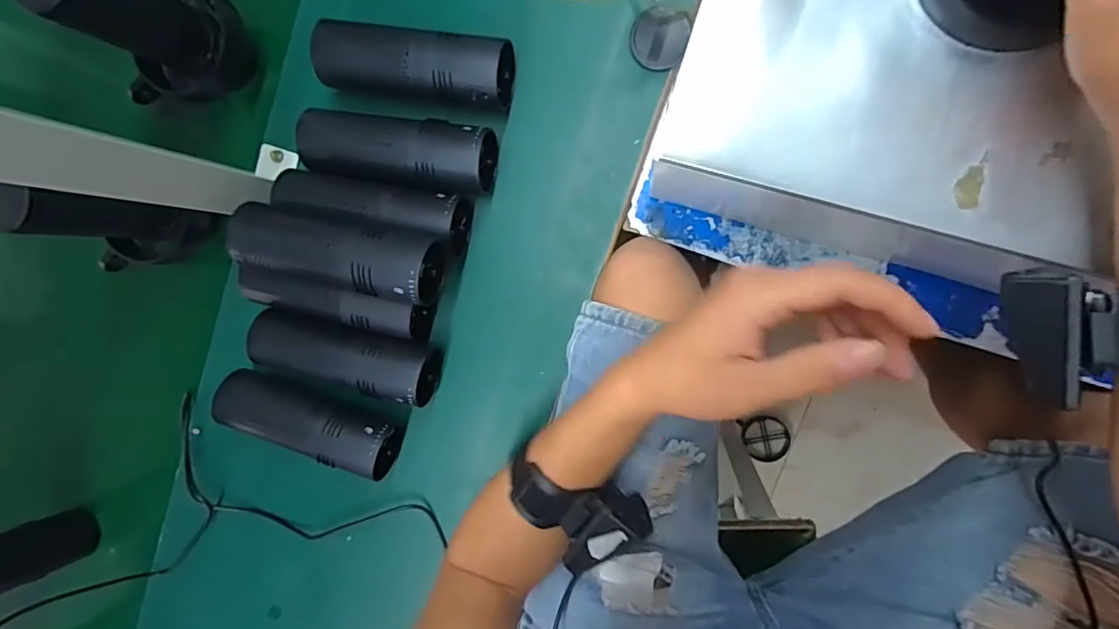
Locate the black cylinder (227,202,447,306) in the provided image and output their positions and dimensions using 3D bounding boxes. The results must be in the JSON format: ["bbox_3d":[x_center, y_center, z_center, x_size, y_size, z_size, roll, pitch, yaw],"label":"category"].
[{"bbox_3d":[-0.179,-0.050,0.420,0.170,0.050,0.059,12,96,7],"label":"black cylinder"}]

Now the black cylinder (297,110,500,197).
[{"bbox_3d":[-0.142,-0.140,0.459,0.167,0.062,0.057,9,96,8],"label":"black cylinder"}]

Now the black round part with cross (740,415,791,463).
[{"bbox_3d":[0.458,0.274,1.163,0.100,0.021,0.108,0,89,1],"label":"black round part with cross"}]

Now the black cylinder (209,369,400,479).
[{"bbox_3d":[-0.229,0.098,0.488,0.162,0.049,0.057,18,97,7],"label":"black cylinder"}]

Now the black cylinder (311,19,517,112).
[{"bbox_3d":[-0.125,-0.209,0.457,0.165,0.055,0.059,9,96,8],"label":"black cylinder"}]

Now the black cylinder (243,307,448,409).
[{"bbox_3d":[-0.194,0.037,0.482,0.168,0.054,0.057,12,96,7],"label":"black cylinder"}]

